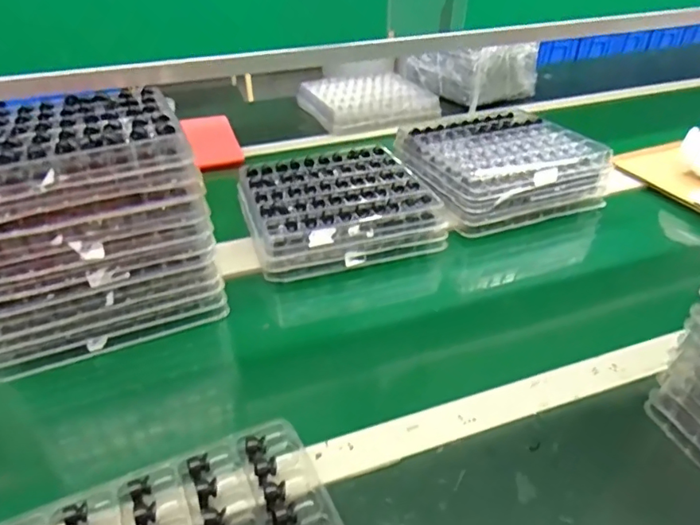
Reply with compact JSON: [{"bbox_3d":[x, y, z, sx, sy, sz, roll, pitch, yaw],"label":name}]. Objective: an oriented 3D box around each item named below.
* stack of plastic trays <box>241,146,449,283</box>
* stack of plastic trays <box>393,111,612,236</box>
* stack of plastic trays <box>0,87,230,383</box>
[{"bbox_3d":[-0.022,-0.095,0.819,0.265,0.062,0.260,-10,36,-12],"label":"stack of plastic trays"},{"bbox_3d":[0.240,-0.159,0.884,0.293,0.079,0.227,-14,36,-17],"label":"stack of plastic trays"},{"bbox_3d":[-0.321,-0.054,0.633,0.256,0.228,0.230,-18,38,-22],"label":"stack of plastic trays"}]

